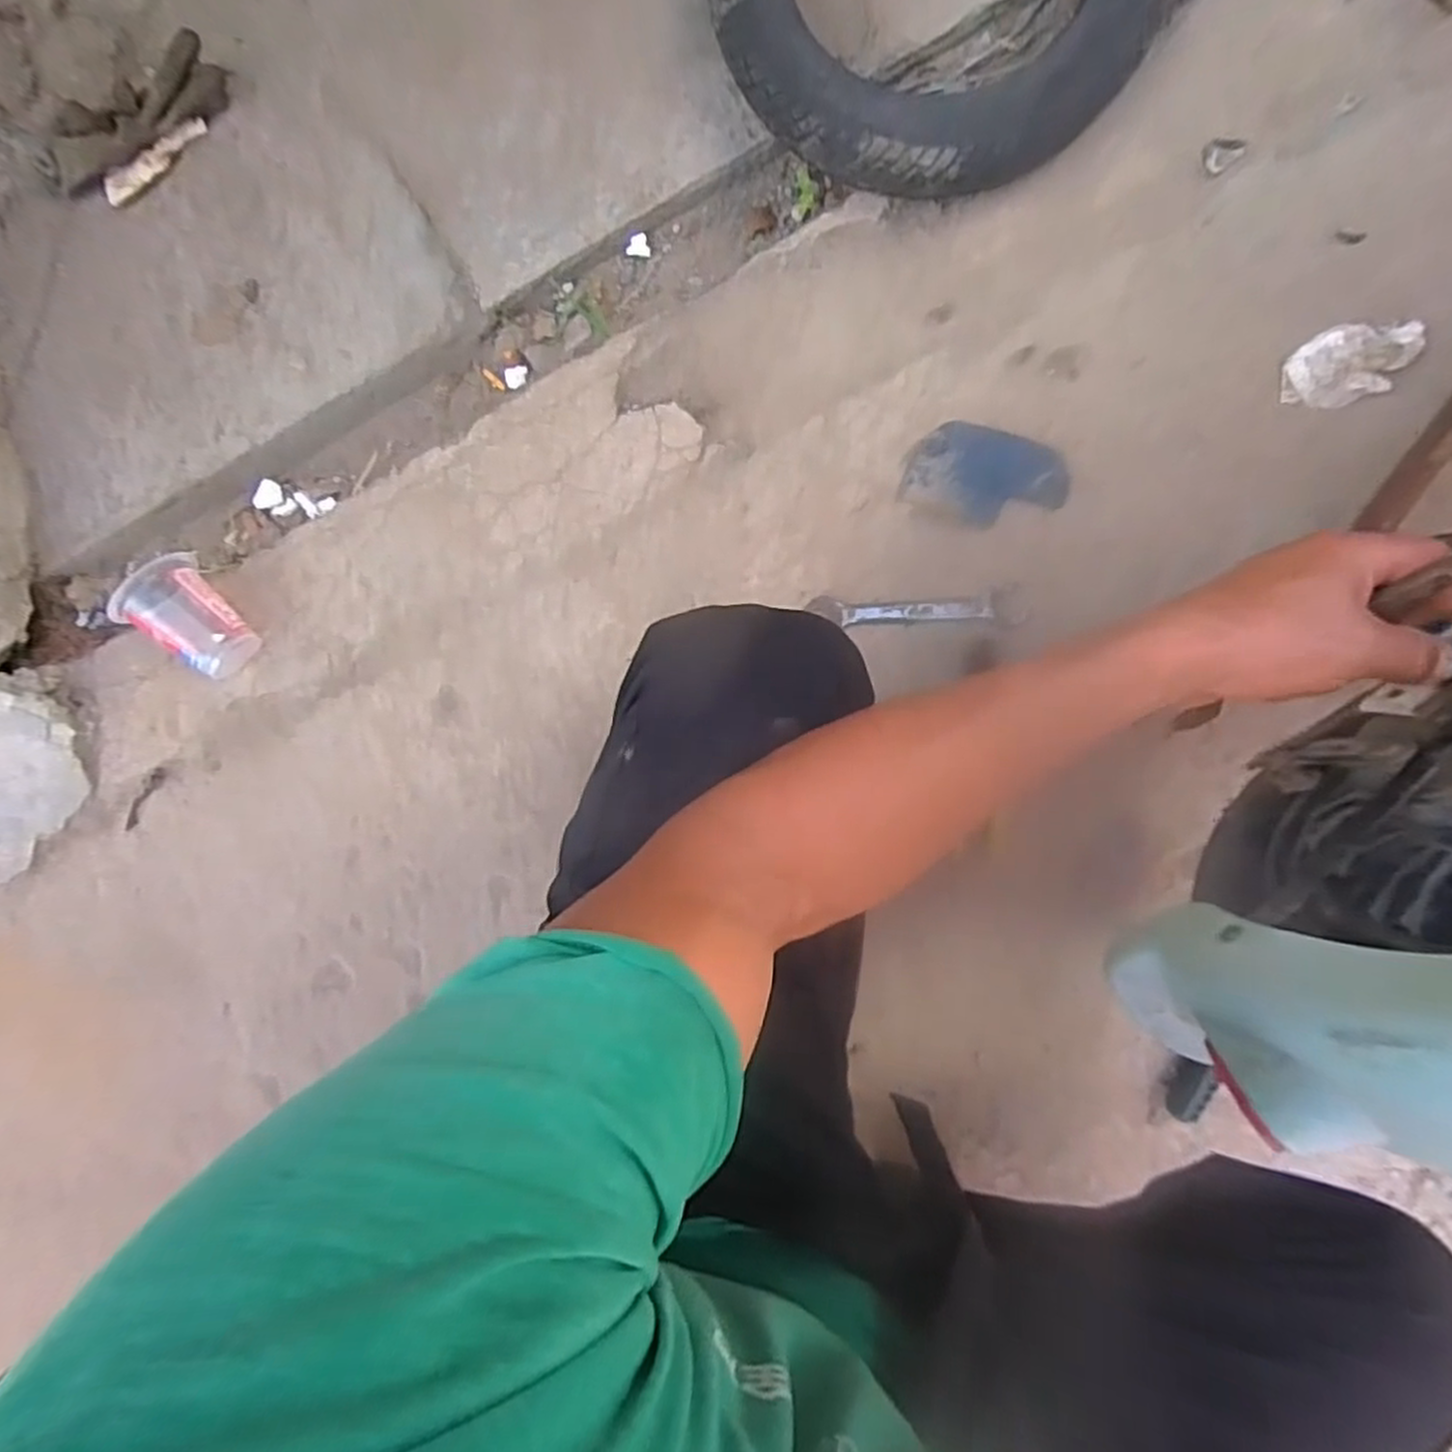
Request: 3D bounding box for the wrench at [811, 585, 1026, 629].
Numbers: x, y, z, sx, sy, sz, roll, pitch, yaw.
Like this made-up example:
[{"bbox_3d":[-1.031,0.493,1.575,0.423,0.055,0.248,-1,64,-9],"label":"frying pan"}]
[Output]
[{"bbox_3d":[0.171,-0.105,0.678,0.189,0.014,0.034,-1,97,6],"label":"wrench"}]

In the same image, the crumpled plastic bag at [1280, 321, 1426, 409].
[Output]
[{"bbox_3d":[0.517,-0.298,0.624,0.098,0.020,0.059,-9,96,7],"label":"crumpled plastic bag"}]

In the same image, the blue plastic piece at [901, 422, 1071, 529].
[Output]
[{"bbox_3d":[0.233,-0.220,0.675,0.138,0.004,0.080,17,99,3],"label":"blue plastic piece"}]

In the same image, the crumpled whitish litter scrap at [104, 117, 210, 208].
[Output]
[{"bbox_3d":[-0.518,-0.513,0.690,0.114,0.006,0.020,-32,116,3],"label":"crumpled whitish litter scrap"}]

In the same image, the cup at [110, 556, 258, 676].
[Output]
[{"bbox_3d":[-0.503,-0.094,0.710,0.084,0.065,0.109,-42,92,9],"label":"cup"}]

